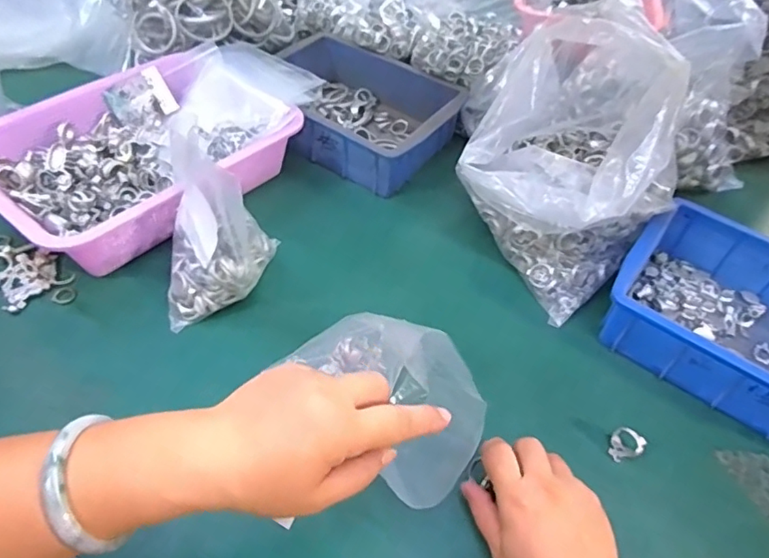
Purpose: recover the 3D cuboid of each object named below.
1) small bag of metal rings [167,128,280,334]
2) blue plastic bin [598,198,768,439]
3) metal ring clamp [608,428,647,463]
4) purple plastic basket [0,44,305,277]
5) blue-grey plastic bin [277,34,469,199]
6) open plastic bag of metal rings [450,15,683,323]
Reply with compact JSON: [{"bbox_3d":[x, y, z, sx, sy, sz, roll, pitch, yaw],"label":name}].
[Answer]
[{"bbox_3d":[-0.151,-0.038,0.482,0.108,0.142,0.076,-12,53,-16],"label":"small bag of metal rings"},{"bbox_3d":[0.344,0.044,0.503,0.247,0.081,0.177,36,56,22],"label":"blue plastic bin"},{"bbox_3d":[0.199,0.136,0.444,0.022,0.024,0.024,-32,60,-28],"label":"metal ring clamp"},{"bbox_3d":[-0.268,-0.133,0.592,0.223,0.078,0.292,33,54,20],"label":"purple plastic basket"},{"bbox_3d":[-0.037,-0.218,0.692,0.244,0.068,0.194,25,52,14],"label":"blue-grey plastic bin"},{"bbox_3d":[0.194,-0.130,0.545,0.194,0.210,0.228,34,55,20],"label":"open plastic bag of metal rings"}]

